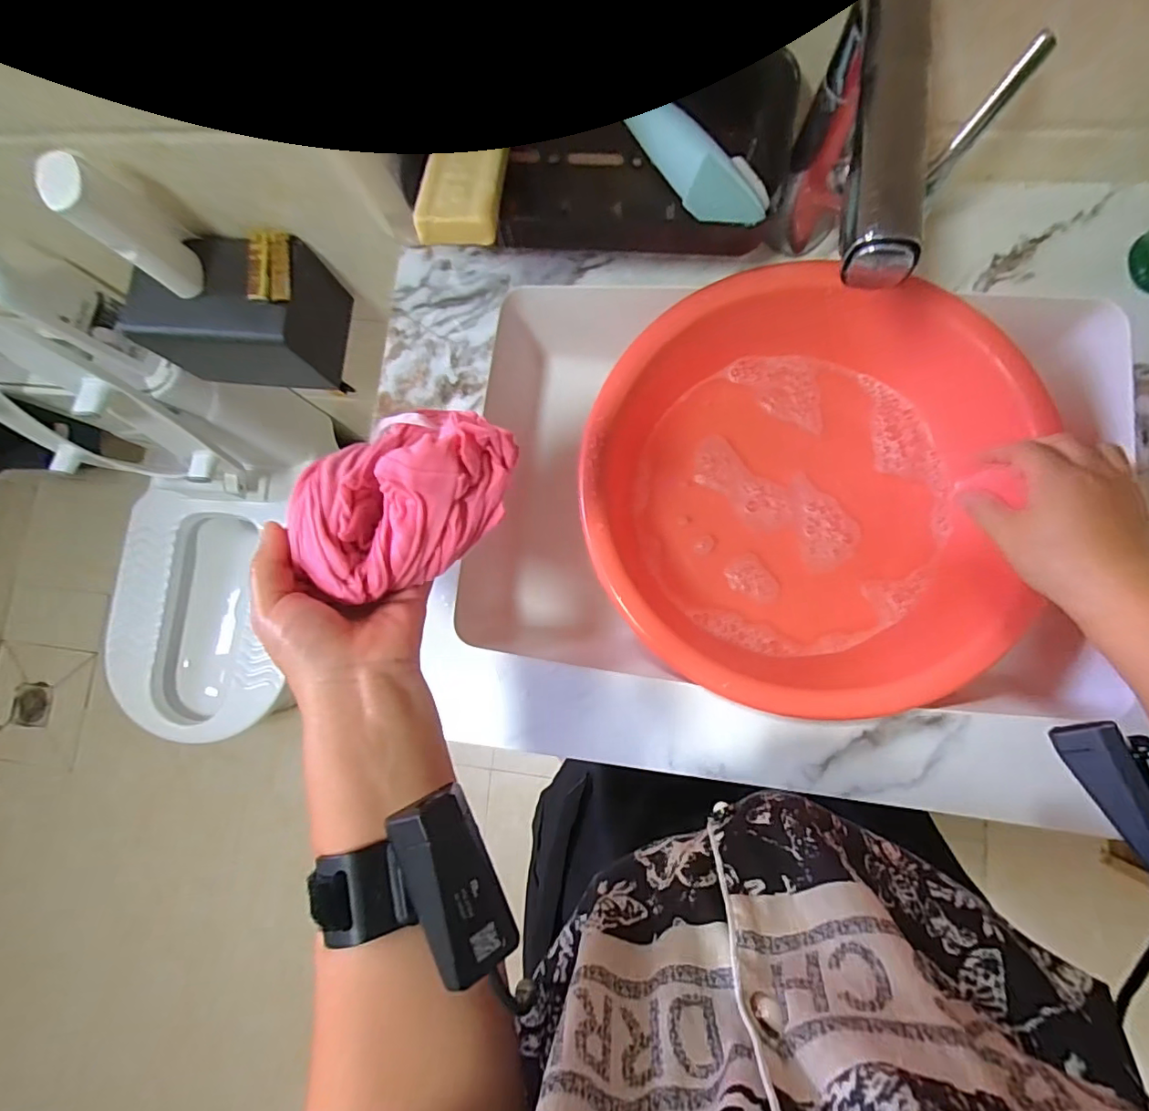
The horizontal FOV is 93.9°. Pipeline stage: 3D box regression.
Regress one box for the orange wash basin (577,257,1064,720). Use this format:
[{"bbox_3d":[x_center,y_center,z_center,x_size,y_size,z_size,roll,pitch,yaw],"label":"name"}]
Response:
[{"bbox_3d":[0.181,-0.051,0.464,0.330,0.096,0.339,-1,83,6],"label":"orange wash basin"}]

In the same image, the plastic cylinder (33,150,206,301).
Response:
[{"bbox_3d":[-0.422,-0.313,0.515,0.046,0.140,0.058,43,89,10],"label":"plastic cylinder"}]

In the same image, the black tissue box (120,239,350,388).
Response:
[{"bbox_3d":[-0.388,-0.285,0.632,0.186,0.134,0.118,3,83,7],"label":"black tissue box"}]

